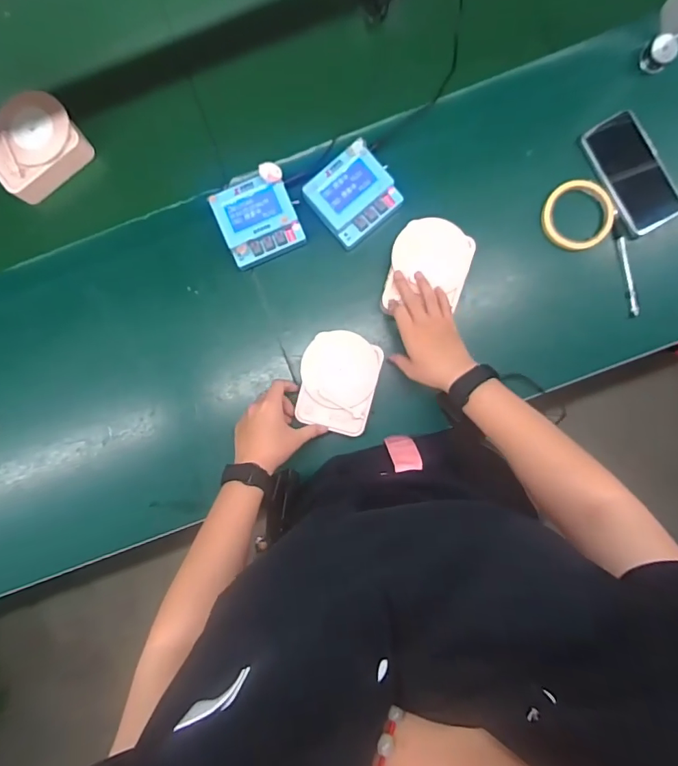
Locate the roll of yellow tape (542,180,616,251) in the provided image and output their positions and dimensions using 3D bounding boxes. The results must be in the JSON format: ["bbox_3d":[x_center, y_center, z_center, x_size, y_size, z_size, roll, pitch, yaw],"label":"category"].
[{"bbox_3d":[0.334,-0.234,0.655,0.097,0.024,0.090,0,90,1],"label":"roll of yellow tape"}]

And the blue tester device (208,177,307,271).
[{"bbox_3d":[-0.110,-0.223,0.637,0.100,0.030,0.100,-21,89,1],"label":"blue tester device"}]

